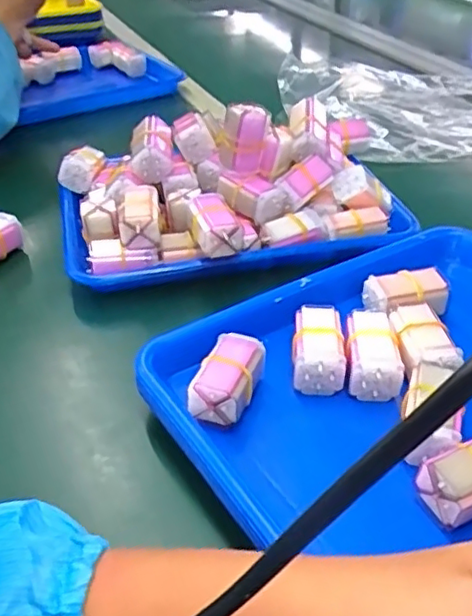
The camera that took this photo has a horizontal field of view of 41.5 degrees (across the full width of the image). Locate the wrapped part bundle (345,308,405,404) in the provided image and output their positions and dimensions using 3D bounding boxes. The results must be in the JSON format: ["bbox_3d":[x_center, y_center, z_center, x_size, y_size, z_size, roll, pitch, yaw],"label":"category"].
[{"bbox_3d":[0.094,0.033,0.431,0.034,0.034,0.056,3,37,3],"label":"wrapped part bundle"}]

